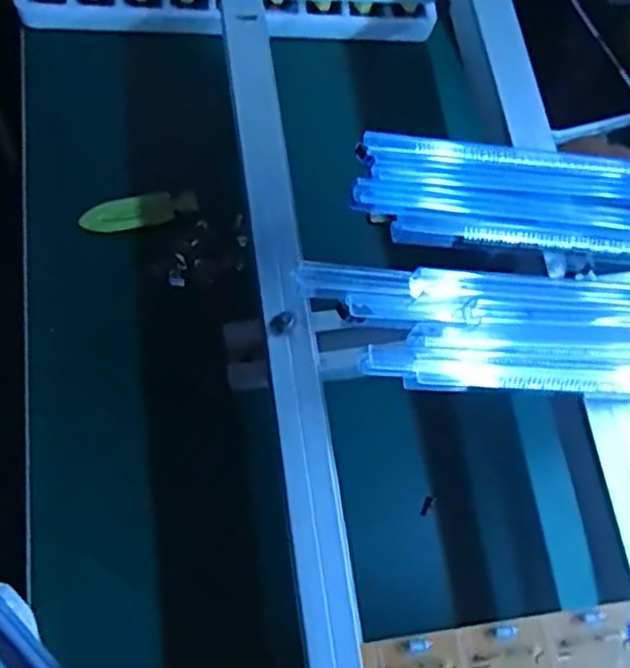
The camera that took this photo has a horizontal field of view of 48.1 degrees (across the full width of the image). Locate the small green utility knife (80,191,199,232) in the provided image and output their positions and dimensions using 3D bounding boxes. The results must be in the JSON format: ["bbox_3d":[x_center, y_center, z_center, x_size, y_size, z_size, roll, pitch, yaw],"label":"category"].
[{"bbox_3d":[-0.102,-0.071,0.408,0.065,0.004,0.018,-12,74,-5],"label":"small green utility knife"}]

